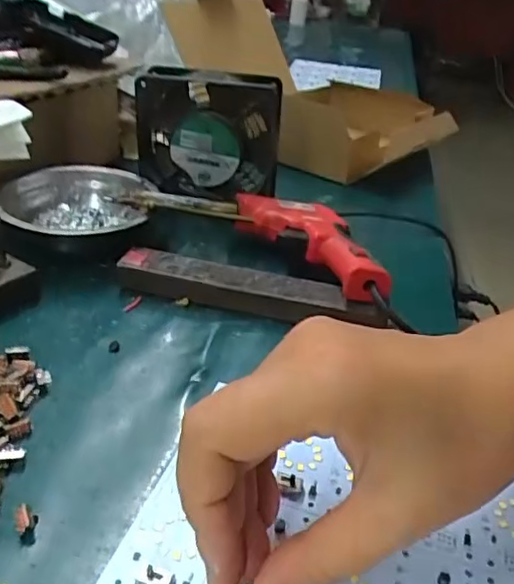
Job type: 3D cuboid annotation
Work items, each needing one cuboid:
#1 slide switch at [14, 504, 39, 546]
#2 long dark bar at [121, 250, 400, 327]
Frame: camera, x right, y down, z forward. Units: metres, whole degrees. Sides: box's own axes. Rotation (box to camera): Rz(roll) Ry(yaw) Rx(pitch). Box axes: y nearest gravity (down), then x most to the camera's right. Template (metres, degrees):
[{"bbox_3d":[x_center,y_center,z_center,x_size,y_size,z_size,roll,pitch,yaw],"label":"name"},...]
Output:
[{"bbox_3d":[-0.100,0.100,0.267,0.009,0.009,0.014,-10,35,-23],"label":"slide switch"},{"bbox_3d":[-0.007,0.000,0.429,0.180,0.025,0.030,11,32,8],"label":"long dark bar"}]

